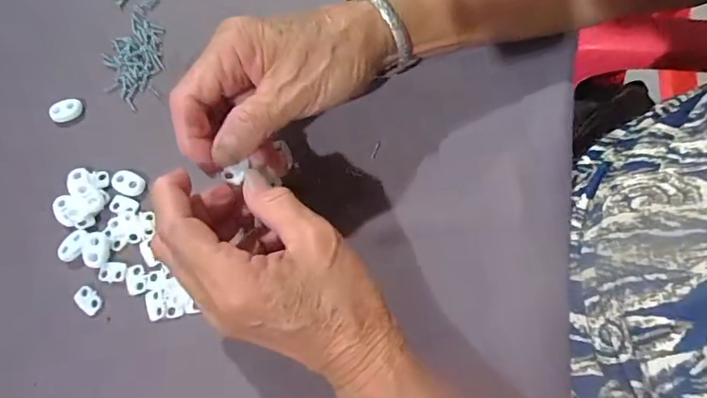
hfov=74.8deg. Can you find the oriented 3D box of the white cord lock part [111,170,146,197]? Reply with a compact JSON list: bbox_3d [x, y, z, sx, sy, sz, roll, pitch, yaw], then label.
[{"bbox_3d":[-0.151,-0.011,0.309,0.021,0.005,0.015,18,74,8],"label":"white cord lock part"}]

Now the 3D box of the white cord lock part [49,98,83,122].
[{"bbox_3d":[-0.205,-0.063,0.330,0.022,0.007,0.012,-31,74,-7],"label":"white cord lock part"}]

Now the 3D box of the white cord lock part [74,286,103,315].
[{"bbox_3d":[-0.166,0.063,0.288,0.018,0.004,0.012,37,78,13],"label":"white cord lock part"}]

